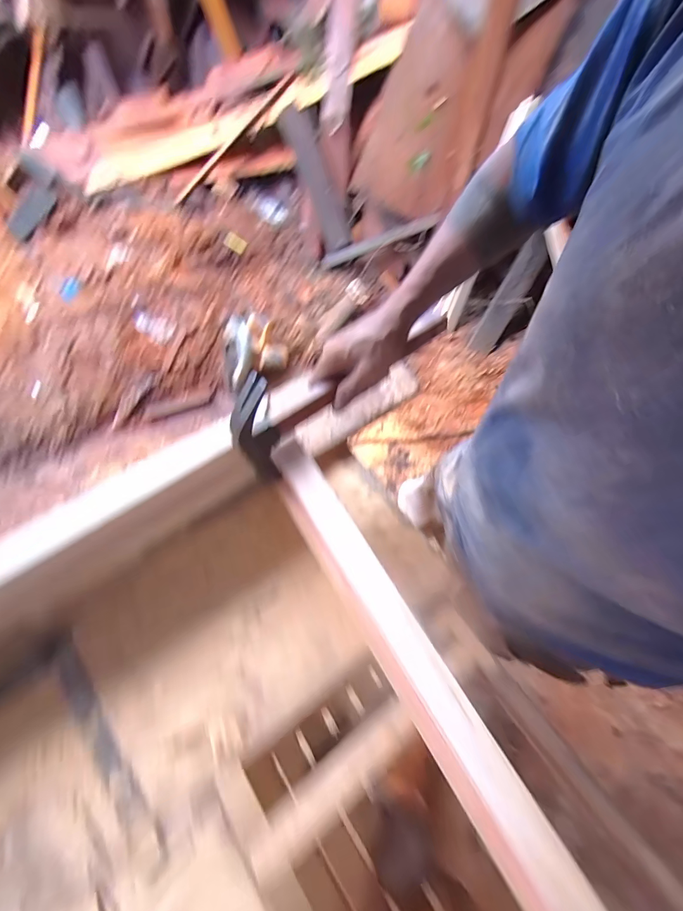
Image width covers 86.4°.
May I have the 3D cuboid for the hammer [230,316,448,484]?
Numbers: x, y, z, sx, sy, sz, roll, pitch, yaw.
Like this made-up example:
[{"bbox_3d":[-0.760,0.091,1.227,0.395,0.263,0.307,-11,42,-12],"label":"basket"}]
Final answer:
[{"bbox_3d":[0.011,-0.093,0.429,0.303,0.116,0.052,-34,68,-16],"label":"hammer"}]

